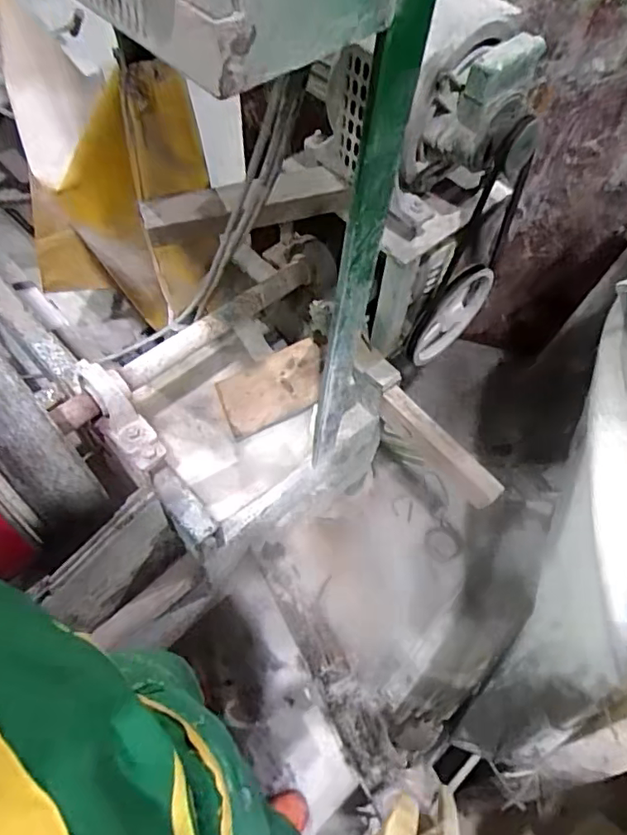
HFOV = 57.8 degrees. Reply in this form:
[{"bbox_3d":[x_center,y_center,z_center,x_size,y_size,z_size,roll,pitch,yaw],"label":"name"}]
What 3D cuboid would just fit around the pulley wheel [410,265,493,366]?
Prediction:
[{"bbox_3d":[0.248,-0.189,1.018,0.194,0.173,0.027,-36,67,-22],"label":"pulley wheel"}]

